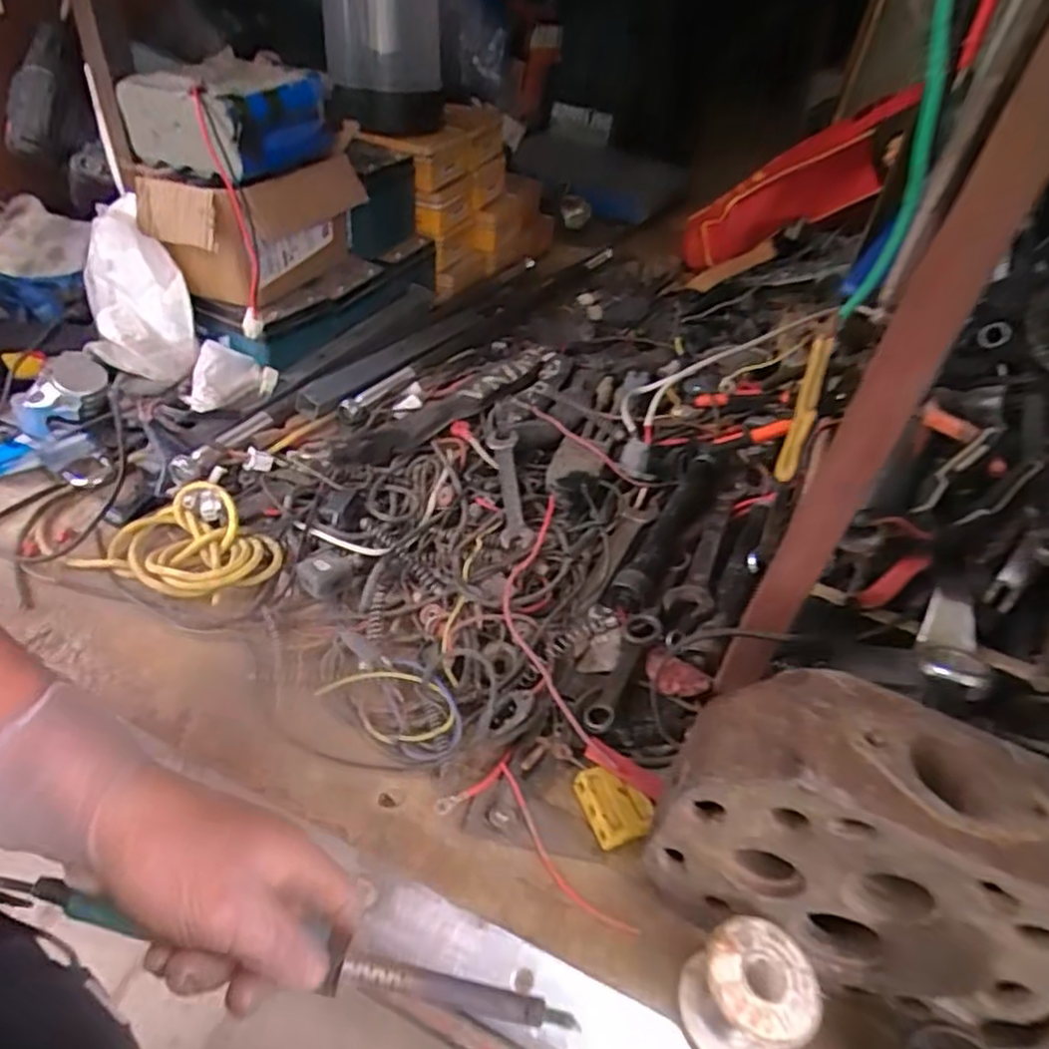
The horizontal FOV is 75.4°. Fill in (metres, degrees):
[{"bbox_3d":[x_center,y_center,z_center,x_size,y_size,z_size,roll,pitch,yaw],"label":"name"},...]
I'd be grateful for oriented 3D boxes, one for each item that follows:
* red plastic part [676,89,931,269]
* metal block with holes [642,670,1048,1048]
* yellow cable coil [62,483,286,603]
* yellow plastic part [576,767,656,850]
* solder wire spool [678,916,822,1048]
[{"bbox_3d":[0.389,-0.494,1.001,0.349,0.095,0.102,-23,38,34],"label":"red plastic part"},{"bbox_3d":[0.178,0.164,0.345,0.207,0.133,0.088,20,43,12],"label":"metal block with holes"},{"bbox_3d":[-0.271,0.012,0.550,0.141,0.024,0.097,17,50,10],"label":"yellow cable coil"},{"bbox_3d":[0.056,0.175,0.427,0.039,0.017,0.045,-10,45,-19],"label":"yellow plastic part"},{"bbox_3d":[0.113,0.239,0.346,0.055,0.052,0.056,5,42,-4],"label":"solder wire spool"}]

